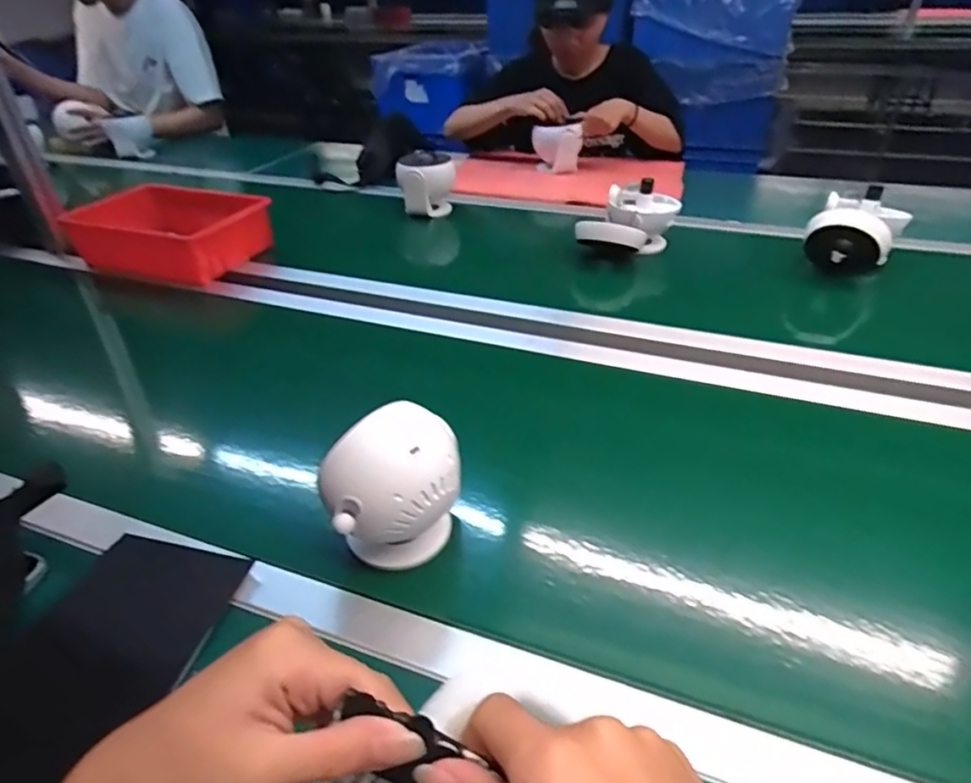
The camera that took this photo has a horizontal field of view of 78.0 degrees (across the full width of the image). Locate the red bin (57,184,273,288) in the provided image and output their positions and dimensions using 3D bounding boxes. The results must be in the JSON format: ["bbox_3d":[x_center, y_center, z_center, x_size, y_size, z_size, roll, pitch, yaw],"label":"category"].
[{"bbox_3d":[-0.529,-0.268,1.014,0.264,0.088,0.215,17,40,23],"label":"red bin"}]

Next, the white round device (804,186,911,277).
[{"bbox_3d":[0.577,-0.246,0.934,0.114,0.099,0.118,27,45,33],"label":"white round device"}]

